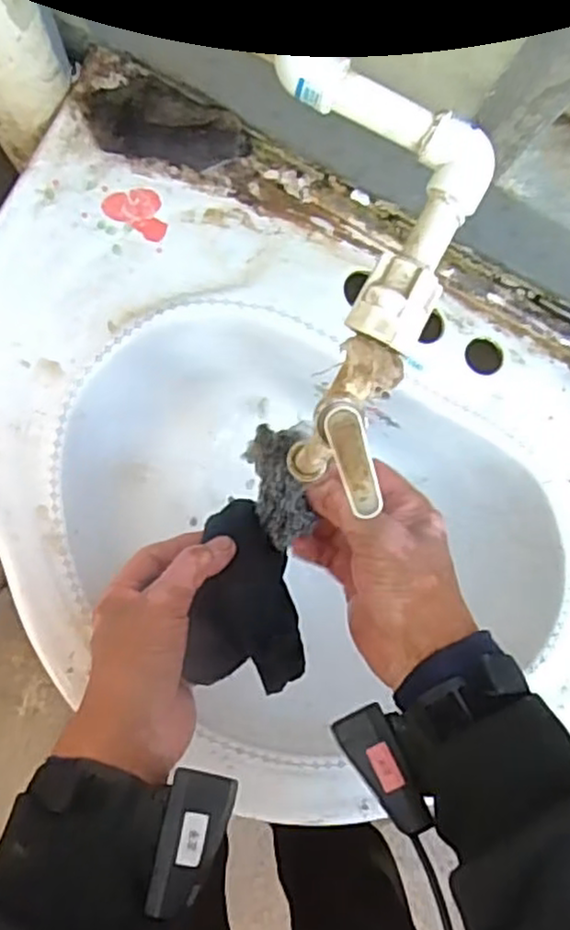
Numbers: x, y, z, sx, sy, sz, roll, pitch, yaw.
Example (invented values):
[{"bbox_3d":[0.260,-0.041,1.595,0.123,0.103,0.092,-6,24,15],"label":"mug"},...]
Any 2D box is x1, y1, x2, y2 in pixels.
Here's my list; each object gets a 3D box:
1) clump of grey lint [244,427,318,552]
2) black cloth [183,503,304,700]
[{"bbox_3d":[-0.001,0.013,0.446,0.038,0.027,0.074,-6,85,-5],"label":"clump of grey lint"},{"bbox_3d":[-0.023,0.088,0.480,0.071,0.033,0.121,3,86,4],"label":"black cloth"}]

